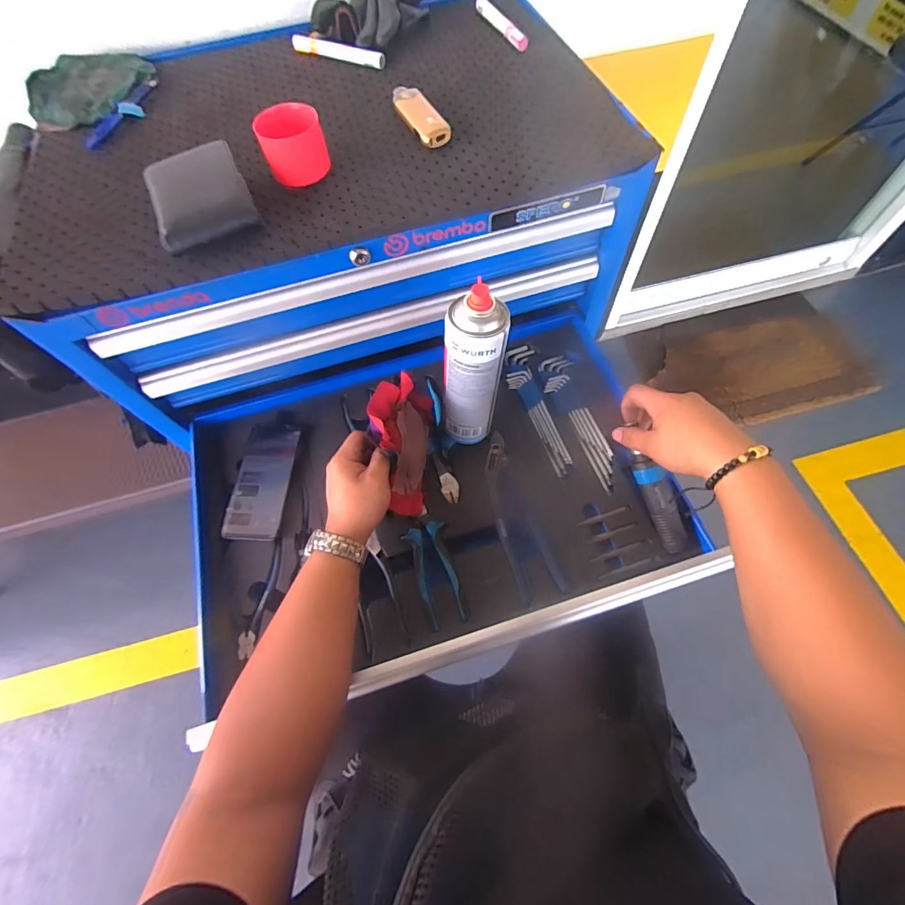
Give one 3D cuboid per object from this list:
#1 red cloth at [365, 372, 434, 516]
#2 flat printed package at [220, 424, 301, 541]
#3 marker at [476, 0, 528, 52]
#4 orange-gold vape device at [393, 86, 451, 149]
[{"bbox_3d":[-0.057,-0.010,0.512,0.026,0.141,0.145,4,65,24],"label":"red cloth"},{"bbox_3d":[-0.253,0.037,0.575,0.074,0.018,0.158,1,64,4],"label":"flat printed package"},{"bbox_3d":[0.064,-0.591,0.591,0.017,0.013,0.144,-22,65,-7],"label":"marker"},{"bbox_3d":[-0.039,-0.385,0.492,0.035,0.018,0.102,-25,65,-9],"label":"orange-gold vape device"}]

